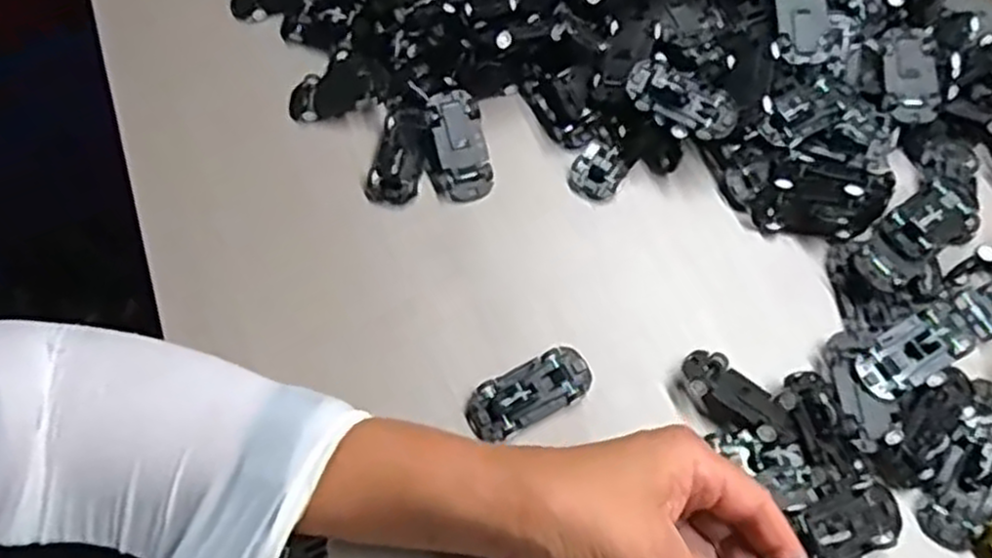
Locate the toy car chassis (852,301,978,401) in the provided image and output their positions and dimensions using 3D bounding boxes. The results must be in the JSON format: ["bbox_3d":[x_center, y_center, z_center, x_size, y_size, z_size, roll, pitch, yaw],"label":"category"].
[{"bbox_3d":[0.217,0.038,0.404,0.062,0.009,0.030,-32,68,-2],"label":"toy car chassis"}]

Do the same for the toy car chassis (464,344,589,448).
[{"bbox_3d":[0.017,0.058,0.404,0.068,0.012,0.030,-27,67,-14],"label":"toy car chassis"}]

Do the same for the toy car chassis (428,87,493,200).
[{"bbox_3d":[-0.021,-0.080,0.461,0.031,0.009,0.065,-9,87,-6],"label":"toy car chassis"}]

